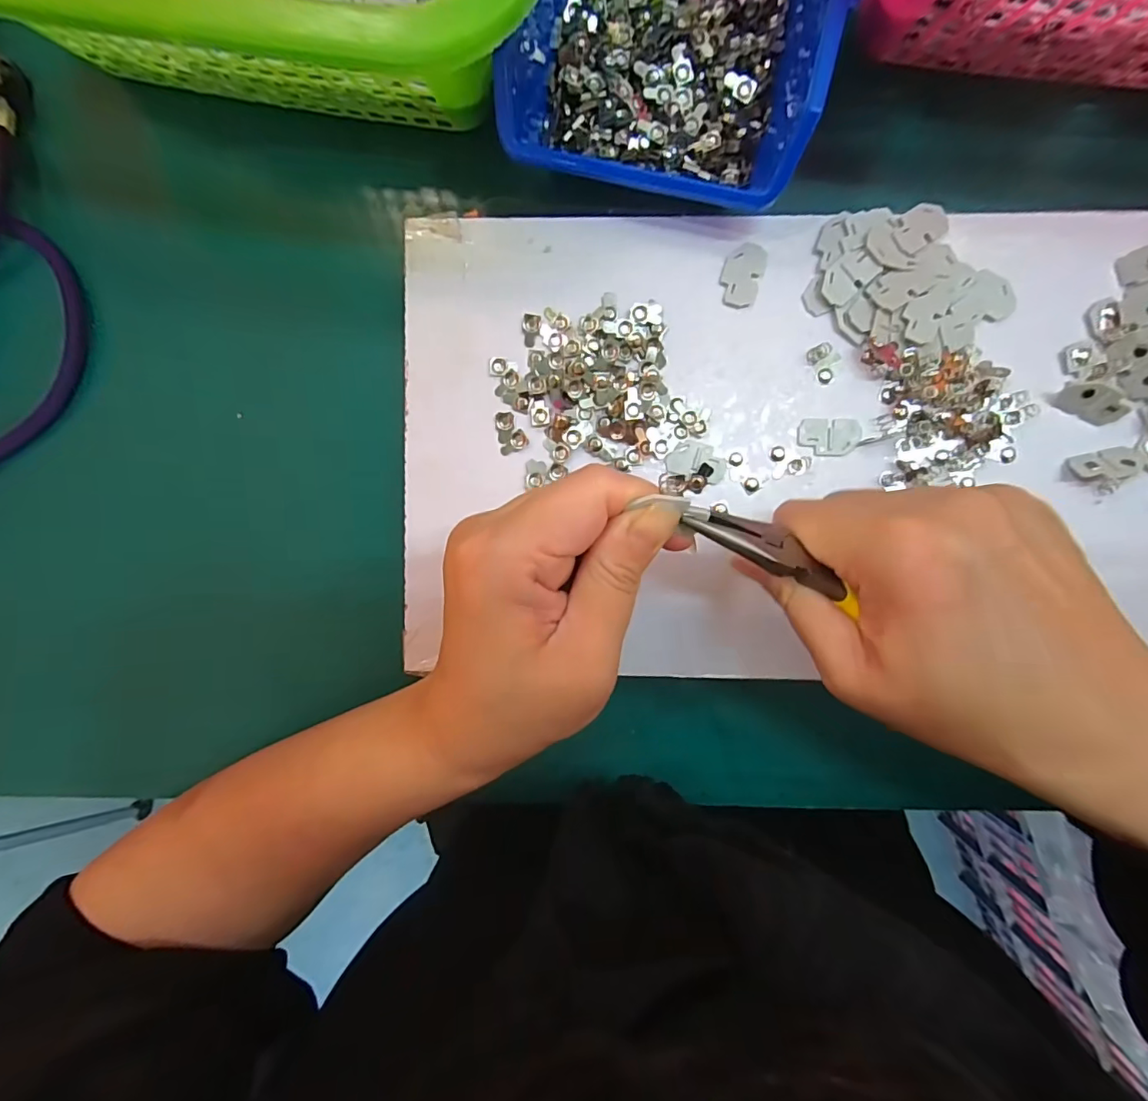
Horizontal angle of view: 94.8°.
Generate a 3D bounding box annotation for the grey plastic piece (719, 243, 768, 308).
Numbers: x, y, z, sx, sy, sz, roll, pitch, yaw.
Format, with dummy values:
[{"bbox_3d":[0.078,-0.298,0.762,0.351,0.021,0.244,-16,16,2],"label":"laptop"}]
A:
[{"bbox_3d":[0.074,-0.121,0.230,0.017,0.004,0.027,19,93,0],"label":"grey plastic piece"}]

